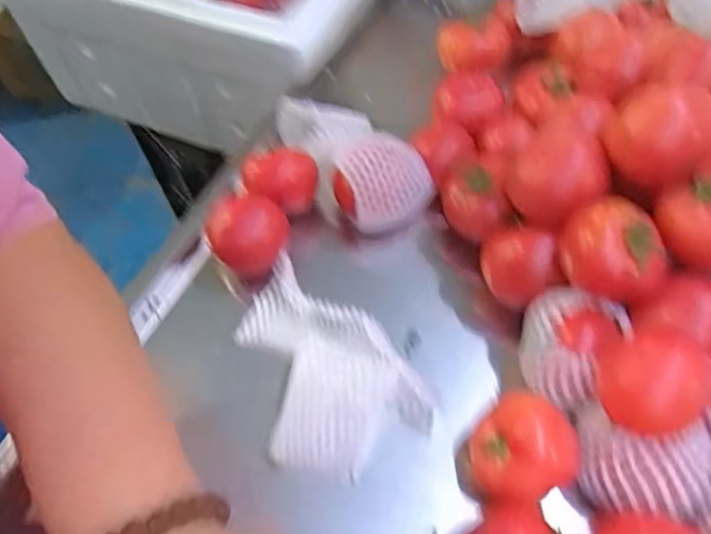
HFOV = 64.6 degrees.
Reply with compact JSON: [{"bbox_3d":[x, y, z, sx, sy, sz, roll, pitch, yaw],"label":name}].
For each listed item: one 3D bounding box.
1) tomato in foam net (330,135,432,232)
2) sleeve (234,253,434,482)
[{"bbox_3d":[0.024,-0.076,0.508,0.085,0.059,0.069,-3,56,2],"label":"tomato in foam net"},{"bbox_3d":[-0.030,0.068,0.436,0.110,0.033,0.175,-25,58,-12],"label":"sleeve"}]

